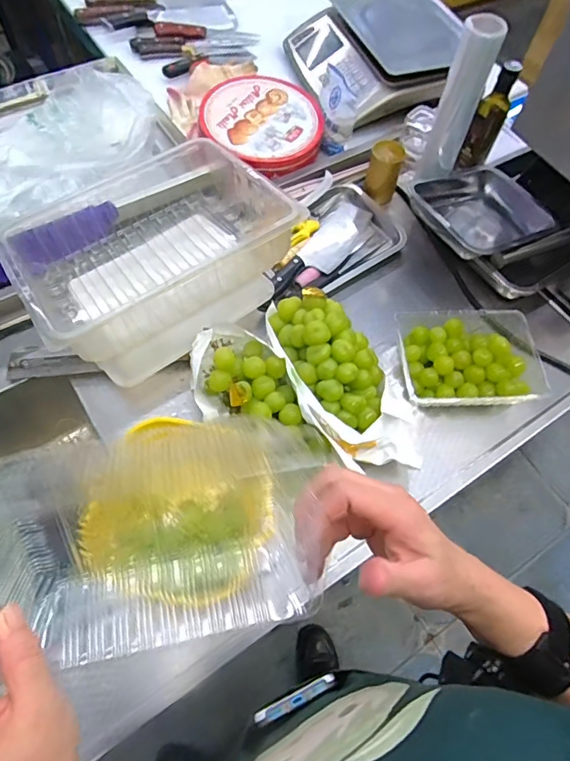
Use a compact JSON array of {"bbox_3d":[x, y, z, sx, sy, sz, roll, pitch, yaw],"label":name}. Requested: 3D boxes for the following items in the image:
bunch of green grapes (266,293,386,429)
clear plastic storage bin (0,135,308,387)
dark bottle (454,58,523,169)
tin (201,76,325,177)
[{"bbox_3d":[0.061,-0.040,0.637,0.104,0.070,0.201,-37,70,-20],"label":"bunch of green grapes"},{"bbox_3d":[-0.198,-0.190,0.688,0.350,0.158,0.288,-32,69,-18],"label":"clear plastic storage bin"},{"bbox_3d":[0.370,-0.474,0.862,0.053,0.181,0.054,20,63,6],"label":"dark bottle"},{"bbox_3d":[-0.033,-0.486,0.901,0.226,0.047,0.219,2,62,-3],"label":"tin"}]

